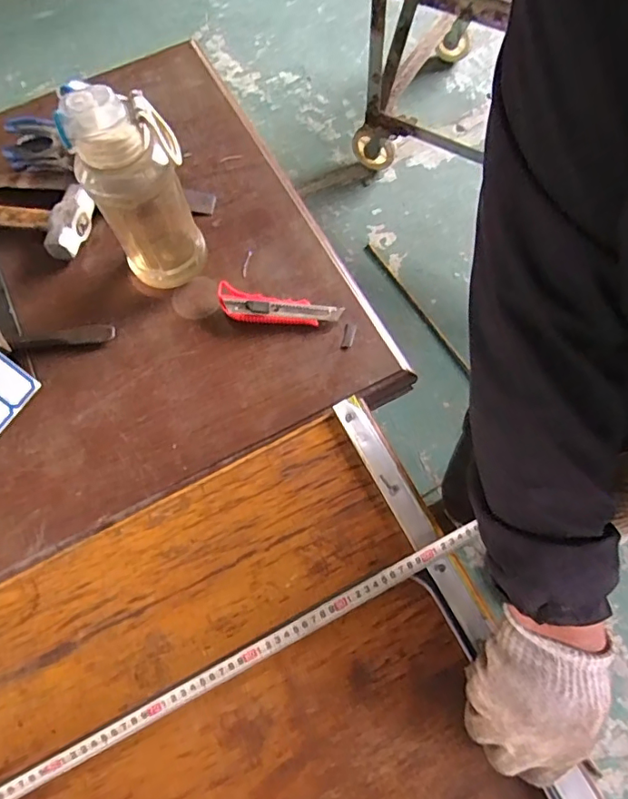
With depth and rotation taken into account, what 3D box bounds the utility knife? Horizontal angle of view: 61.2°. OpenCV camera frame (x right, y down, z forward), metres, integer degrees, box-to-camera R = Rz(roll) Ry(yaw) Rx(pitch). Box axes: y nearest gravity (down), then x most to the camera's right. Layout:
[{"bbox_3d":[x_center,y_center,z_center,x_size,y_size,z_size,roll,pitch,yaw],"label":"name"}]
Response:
[{"bbox_3d":[-0.043,-0.113,0.658,0.151,0.025,0.039,7,69,5],"label":"utility knife"}]

